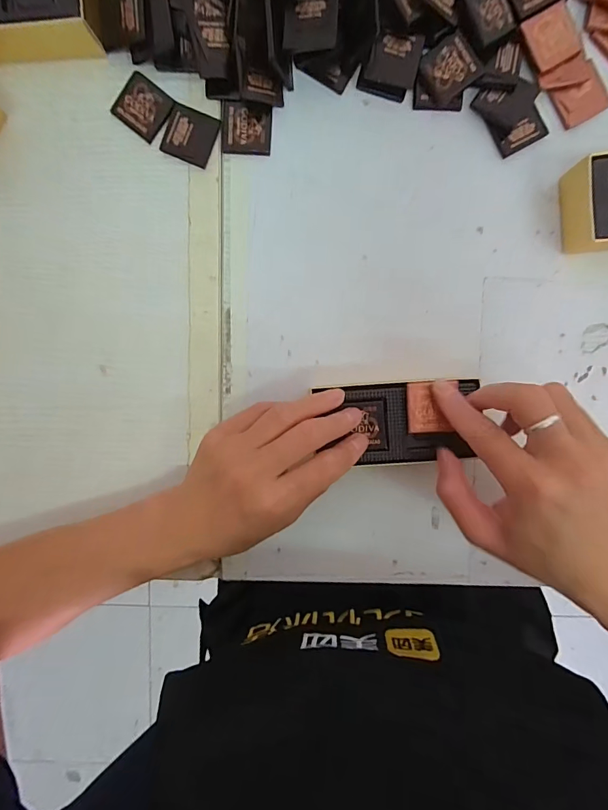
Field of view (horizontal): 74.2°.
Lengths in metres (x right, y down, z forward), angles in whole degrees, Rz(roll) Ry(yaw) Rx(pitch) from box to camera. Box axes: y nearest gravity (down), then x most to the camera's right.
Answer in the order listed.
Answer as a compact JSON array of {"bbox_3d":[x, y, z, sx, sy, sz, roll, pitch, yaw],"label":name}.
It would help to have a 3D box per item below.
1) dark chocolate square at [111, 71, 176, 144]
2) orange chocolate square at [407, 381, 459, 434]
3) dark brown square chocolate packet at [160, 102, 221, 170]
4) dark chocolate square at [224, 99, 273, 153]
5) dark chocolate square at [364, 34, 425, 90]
[{"bbox_3d":[-0.111,-0.206,0.276,0.035,0.004,0.033,37,94,-3],"label":"dark chocolate square"},{"bbox_3d":[0.084,0.002,0.263,0.031,0.004,0.034,-1,95,0],"label":"orange chocolate square"},{"bbox_3d":[-0.079,-0.188,0.279,0.034,0.004,0.033,21,94,-2],"label":"dark brown square chocolate packet"},{"bbox_3d":[-0.040,-0.193,0.281,0.034,0.005,0.035,1,95,0],"label":"dark chocolate square"},{"bbox_3d":[0.061,-0.232,0.269,0.034,0.005,0.028,9,114,-2],"label":"dark chocolate square"}]

